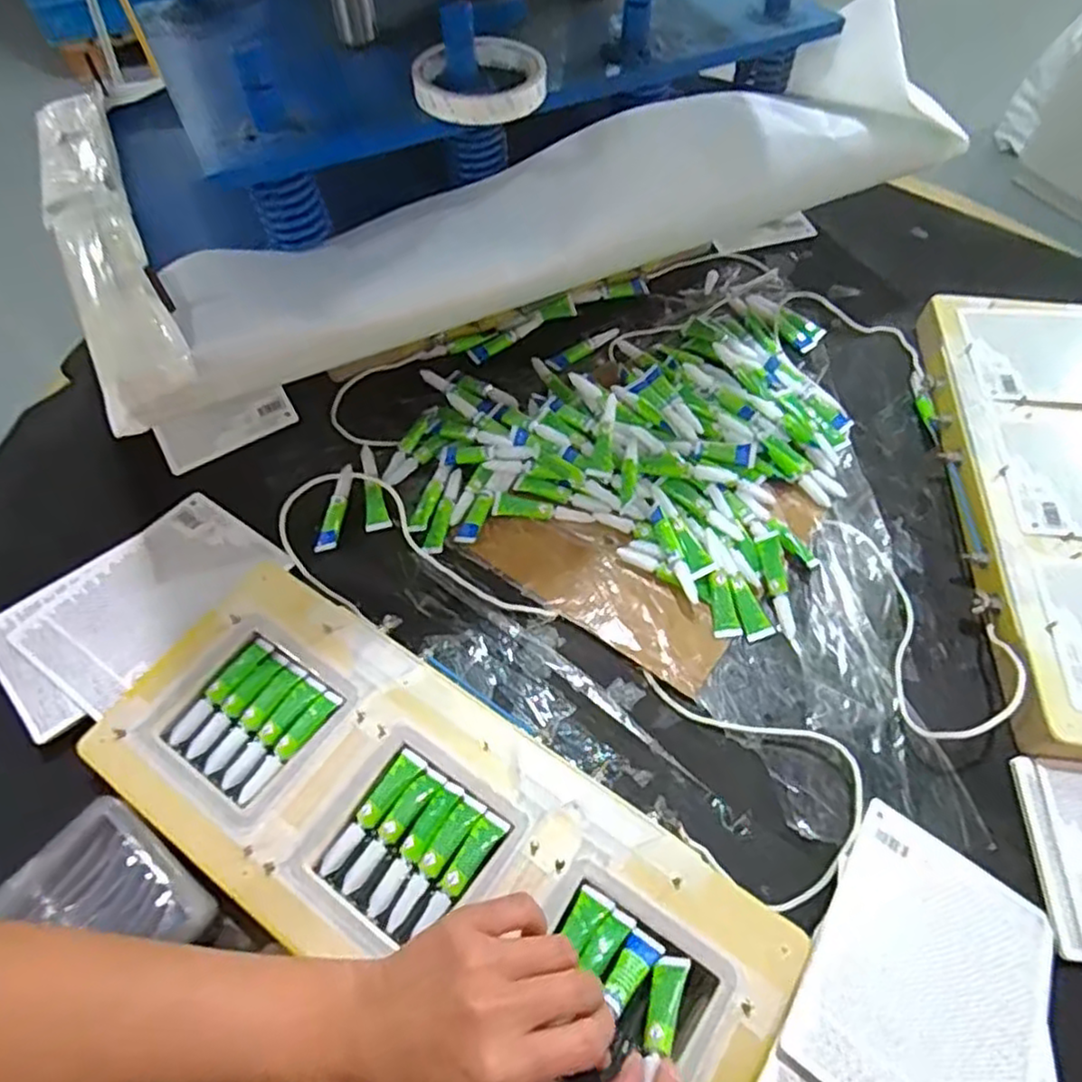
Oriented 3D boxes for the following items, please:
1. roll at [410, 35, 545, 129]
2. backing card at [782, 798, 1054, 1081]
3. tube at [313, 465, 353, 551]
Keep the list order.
[{"bbox_3d":[-0.041,-0.313,0.474,0.088,0.019,0.093,0,57,0],"label":"roll"},{"bbox_3d":[0.212,0.237,0.378,0.112,0.006,0.166,30,46,21],"label":"backing card"},{"bbox_3d":[-0.167,-0.028,0.564,0.016,0.017,0.075,6,58,6],"label":"tube"}]

